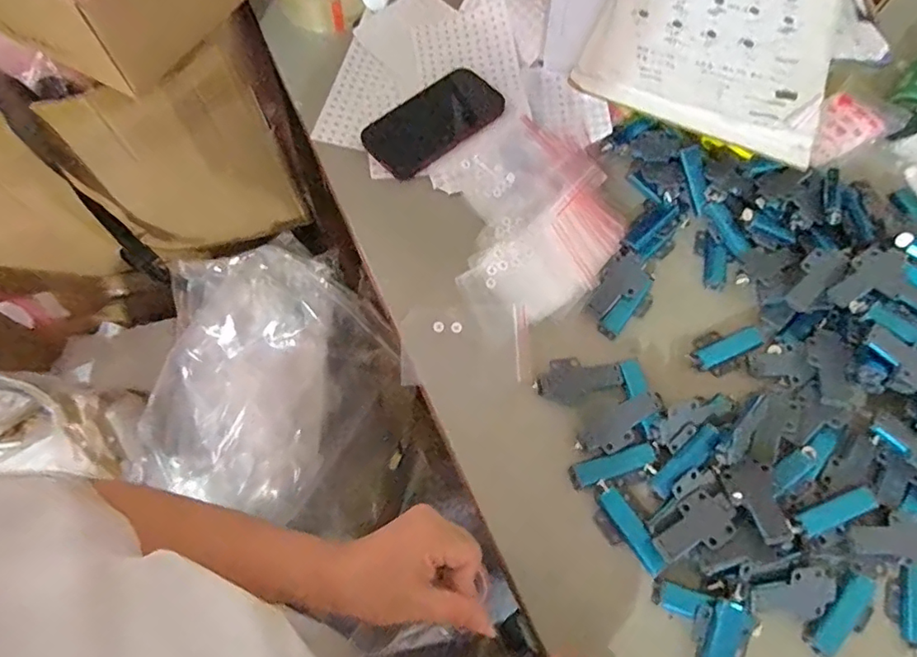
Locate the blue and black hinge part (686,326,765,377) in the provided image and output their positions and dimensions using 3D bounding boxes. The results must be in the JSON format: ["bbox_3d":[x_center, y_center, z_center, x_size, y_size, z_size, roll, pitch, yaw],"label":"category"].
[{"bbox_3d":[0.265,0.018,0.523,0.082,0.013,0.041,-26,71,-13],"label":"blue and black hinge part"}]

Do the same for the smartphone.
[{"bbox_3d":[-0.025,-0.238,0.604,0.162,0.014,0.083,-40,75,-18],"label":"smartphone"}]

